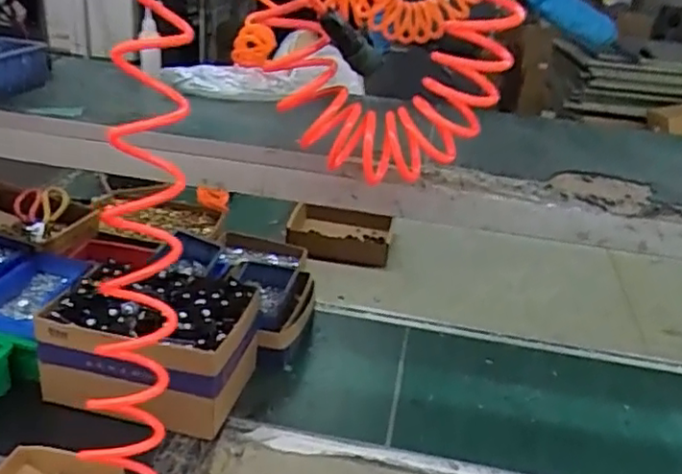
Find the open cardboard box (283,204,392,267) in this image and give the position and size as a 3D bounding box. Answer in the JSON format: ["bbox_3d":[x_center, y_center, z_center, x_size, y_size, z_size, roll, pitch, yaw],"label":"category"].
[{"bbox_3d":[-0.002,-0.011,1.361,0.211,0.082,0.158,7,27,3],"label":"open cardboard box"}]

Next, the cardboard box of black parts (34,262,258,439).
[{"bbox_3d":[-0.268,0.159,0.896,0.270,0.163,0.175,9,27,7],"label":"cardboard box of black parts"}]

